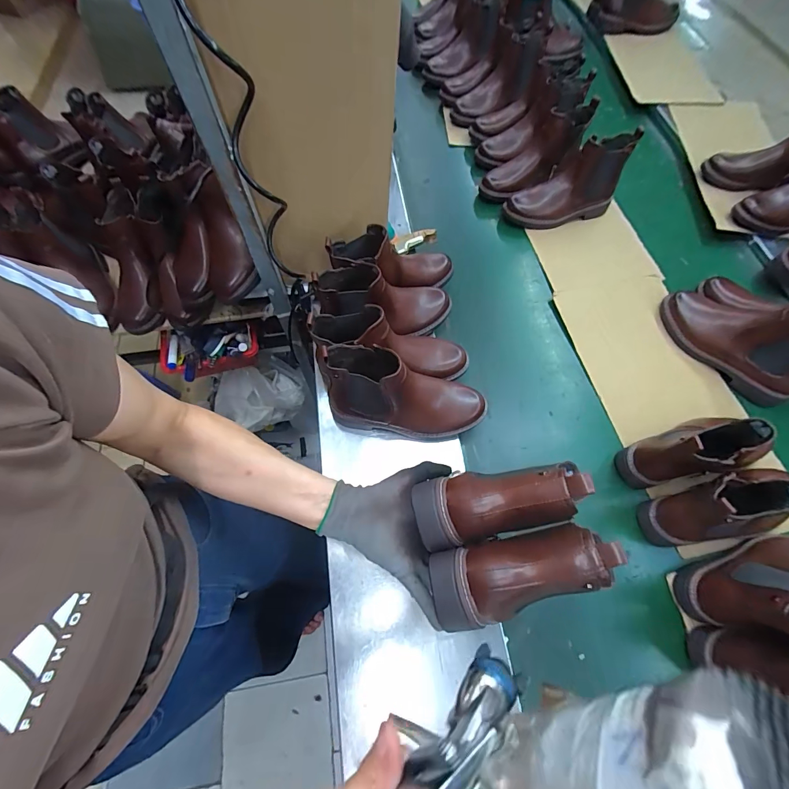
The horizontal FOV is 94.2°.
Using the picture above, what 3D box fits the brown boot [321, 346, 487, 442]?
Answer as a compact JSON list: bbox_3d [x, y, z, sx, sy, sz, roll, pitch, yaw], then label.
[{"bbox_3d":[0.023,0.001,0.561,0.249,0.146,0.091,4,66,1],"label":"brown boot"}]

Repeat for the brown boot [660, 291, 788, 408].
[{"bbox_3d":[0.640,-0.119,0.652,0.101,0.150,0.258,-35,71,-15],"label":"brown boot"}]

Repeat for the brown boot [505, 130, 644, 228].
[{"bbox_3d":[0.387,-0.473,0.823,0.244,0.153,0.098,-14,67,-7],"label":"brown boot"}]

